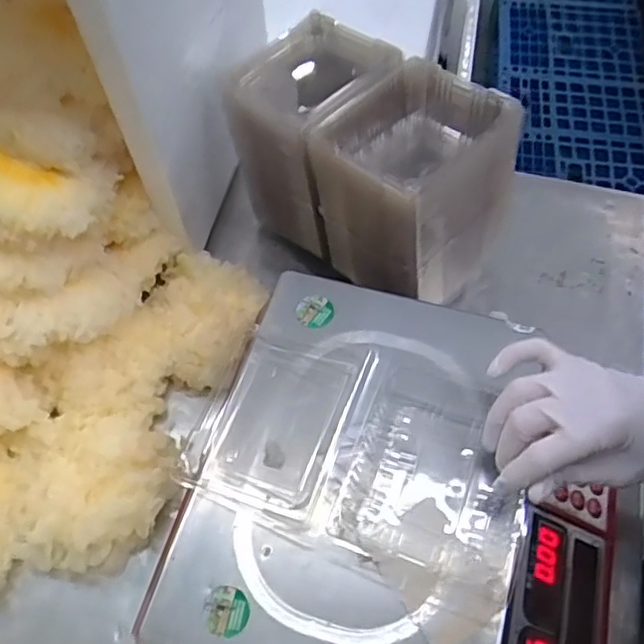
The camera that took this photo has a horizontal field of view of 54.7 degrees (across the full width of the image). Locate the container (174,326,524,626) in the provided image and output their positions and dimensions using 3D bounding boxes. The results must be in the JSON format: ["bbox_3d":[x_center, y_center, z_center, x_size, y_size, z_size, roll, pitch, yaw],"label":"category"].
[{"bbox_3d":[0.028,0.087,0.436,0.229,0.022,0.144,22,65,14],"label":"container"}]

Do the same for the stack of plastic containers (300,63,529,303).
[{"bbox_3d":[0.071,-0.105,0.535,0.125,0.182,0.124,40,68,21],"label":"stack of plastic containers"}]

